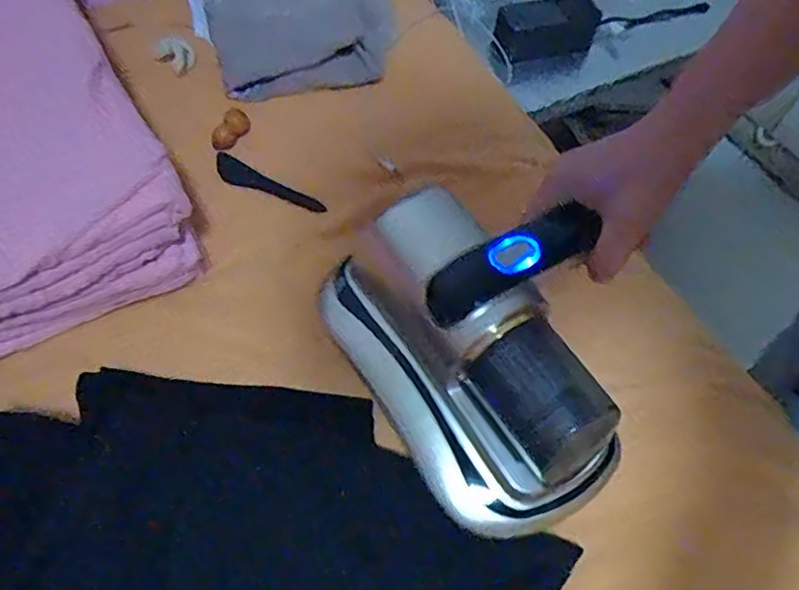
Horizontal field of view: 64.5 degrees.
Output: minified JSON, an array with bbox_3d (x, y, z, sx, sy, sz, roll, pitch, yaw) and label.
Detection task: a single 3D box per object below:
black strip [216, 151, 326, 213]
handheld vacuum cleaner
[{"bbox_3d":[-0.124,-0.102,0.582,0.118,0.012,0.024,29,59,13],"label":"black strip"},{"bbox_3d":[0.053,0.021,0.396,0.139,0.110,0.217,-26,63,-20],"label":"handheld vacuum cleaner"}]

